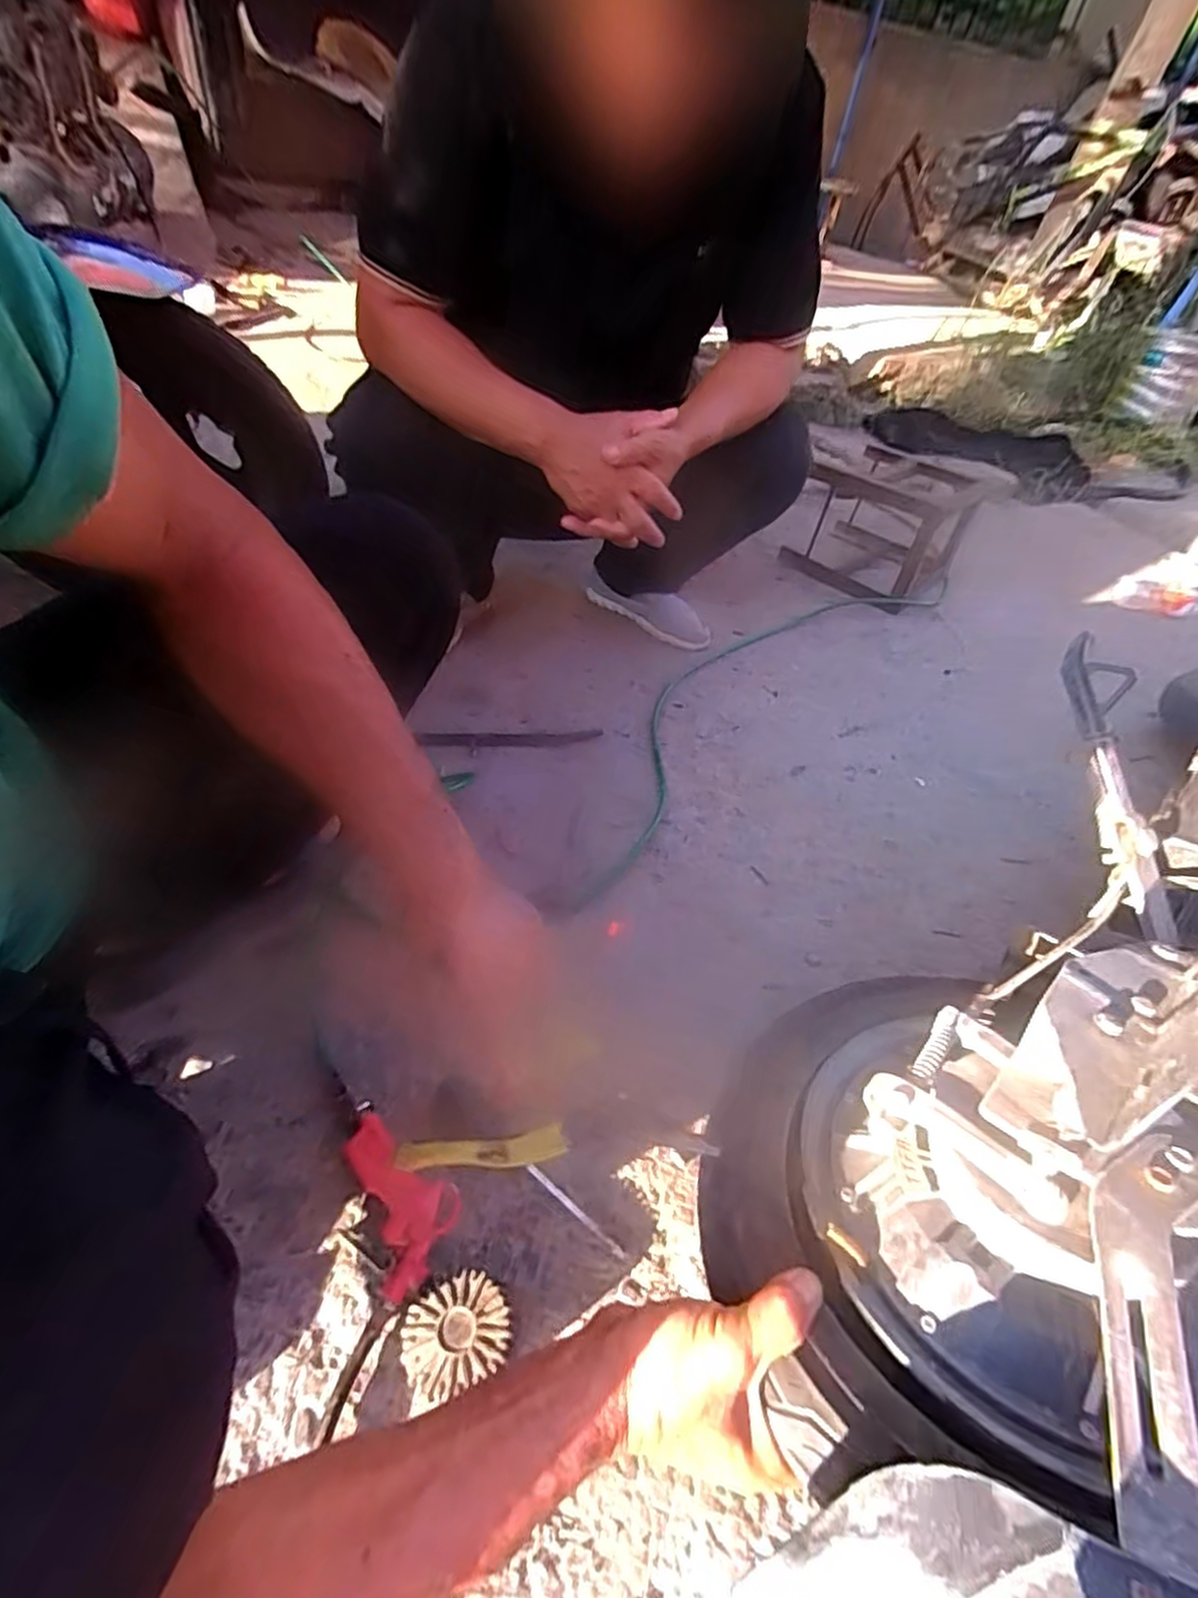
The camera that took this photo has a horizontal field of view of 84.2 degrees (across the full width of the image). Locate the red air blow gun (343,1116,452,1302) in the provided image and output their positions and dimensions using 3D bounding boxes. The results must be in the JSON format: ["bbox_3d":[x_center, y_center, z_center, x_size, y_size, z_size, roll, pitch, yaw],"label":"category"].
[{"bbox_3d":[-0.149,0.299,0.508,0.065,0.021,0.126,-18,51,-25],"label":"red air blow gun"}]

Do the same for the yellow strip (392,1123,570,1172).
[{"bbox_3d":[-0.068,0.200,0.375,0.104,0.012,0.017,-12,43,14],"label":"yellow strip"}]

